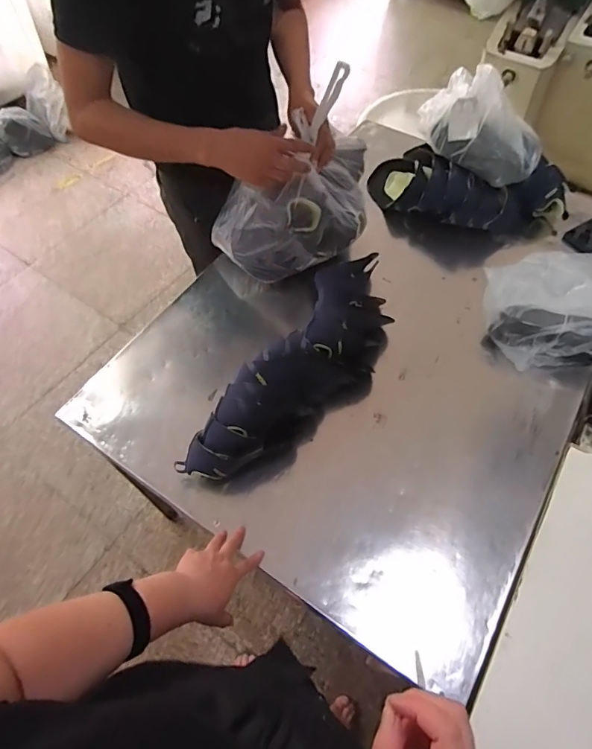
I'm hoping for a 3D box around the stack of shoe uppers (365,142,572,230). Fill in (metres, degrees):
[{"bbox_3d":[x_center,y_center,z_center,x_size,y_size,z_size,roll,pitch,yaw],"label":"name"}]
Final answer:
[{"bbox_3d":[0.416,-0.463,1.077,0.473,0.119,0.216,14,60,11],"label":"stack of shoe uppers"}]

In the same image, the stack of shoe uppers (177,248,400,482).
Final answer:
[{"bbox_3d":[0.035,-0.020,0.809,0.180,0.116,0.549,27,63,17],"label":"stack of shoe uppers"}]

